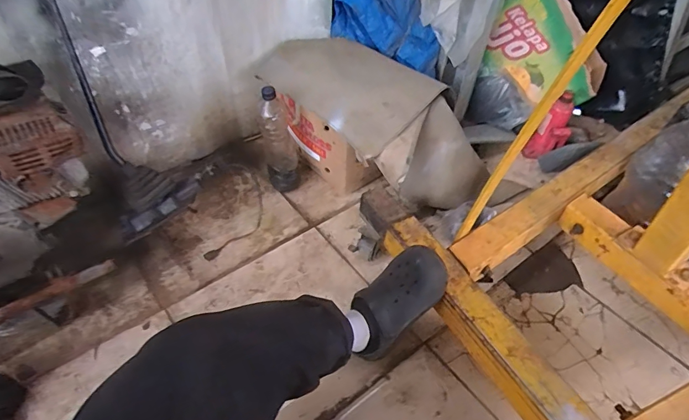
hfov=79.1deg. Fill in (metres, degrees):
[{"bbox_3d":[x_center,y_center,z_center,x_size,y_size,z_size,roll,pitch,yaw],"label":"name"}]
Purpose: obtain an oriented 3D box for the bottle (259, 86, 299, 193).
[{"bbox_3d":[-0.170,-0.176,1.078,0.083,0.295,0.093,-8,48,-10],"label":"bottle"}]

